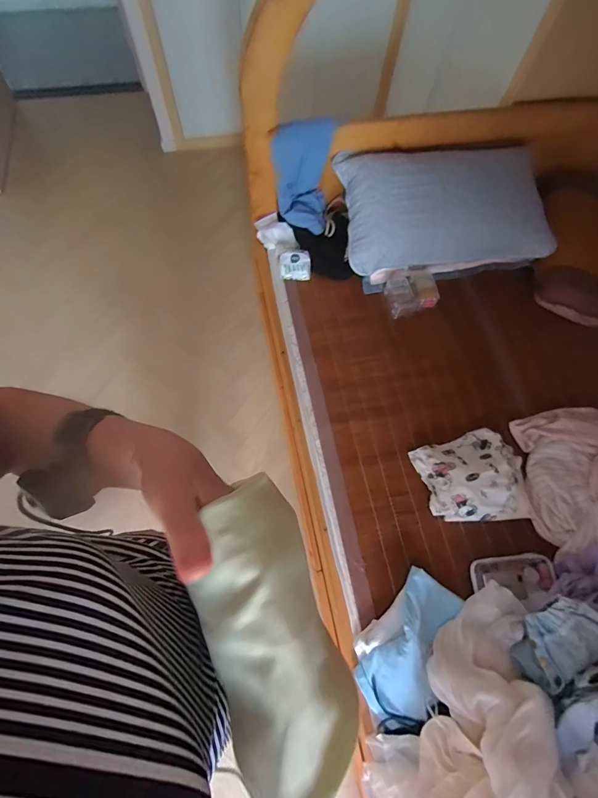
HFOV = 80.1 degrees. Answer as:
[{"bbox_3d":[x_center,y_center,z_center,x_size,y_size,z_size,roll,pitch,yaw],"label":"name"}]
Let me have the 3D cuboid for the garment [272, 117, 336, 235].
[{"bbox_3d":[0.006,-0.749,1.205,0.192,0.273,0.163,3,68,-1],"label":"garment"}]

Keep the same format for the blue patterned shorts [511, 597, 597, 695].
[{"bbox_3d":[0.599,0.535,0.809,0.225,0.115,0.144,-26,72,-12],"label":"blue patterned shorts"}]

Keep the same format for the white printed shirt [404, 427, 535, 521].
[{"bbox_3d":[0.508,0.225,1.019,0.298,0.067,0.259,-11,69,-7],"label":"white printed shirt"}]

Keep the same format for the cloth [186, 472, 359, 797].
[{"bbox_3d":[-0.021,0.144,0.226,0.084,0.051,0.177,-11,79,-7],"label":"cloth"}]

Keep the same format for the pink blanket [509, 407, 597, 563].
[{"bbox_3d":[0.910,0.238,1.021,0.499,0.095,0.452,-6,68,-5],"label":"pink blanket"}]

